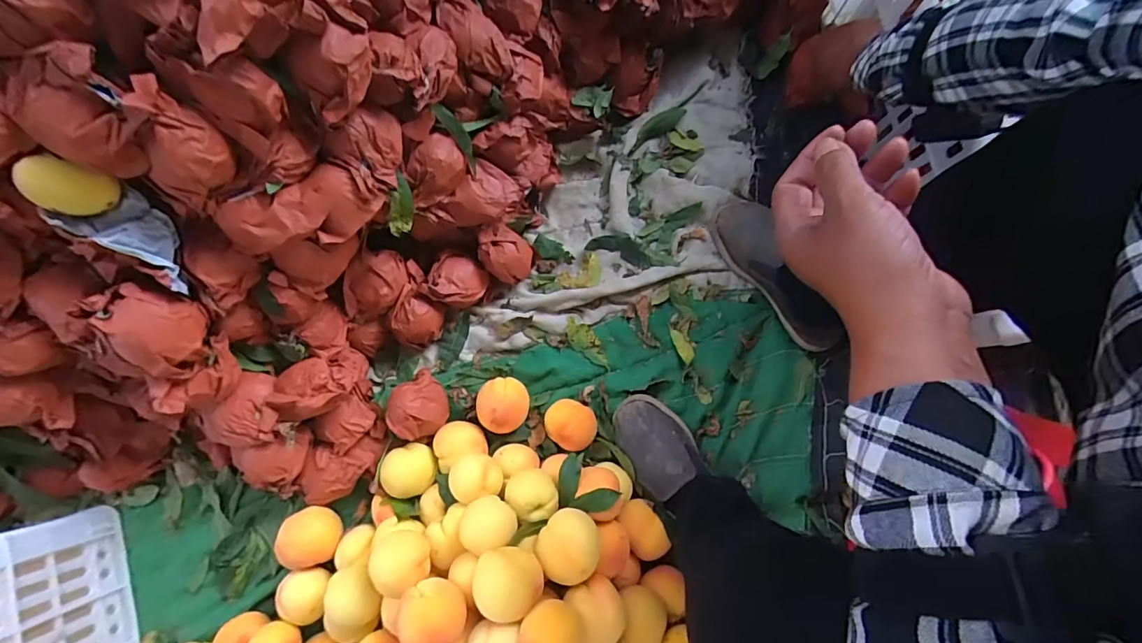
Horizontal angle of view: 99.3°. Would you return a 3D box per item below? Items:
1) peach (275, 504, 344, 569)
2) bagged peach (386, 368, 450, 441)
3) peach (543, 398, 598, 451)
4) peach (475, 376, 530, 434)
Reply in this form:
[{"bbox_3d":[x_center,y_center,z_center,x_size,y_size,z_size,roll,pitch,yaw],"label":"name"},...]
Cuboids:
[{"bbox_3d":[-0.364,0.300,0.677,0.081,0.065,0.075,0,79,1],"label":"peach"},{"bbox_3d":[-0.212,0.120,0.682,0.075,0.081,0.083,31,81,6],"label":"bagged peach"},{"bbox_3d":[-0.001,0.144,0.679,0.071,0.056,0.064,34,81,7],"label":"peach"},{"bbox_3d":[-0.095,0.118,0.686,0.067,0.060,0.076,14,80,4],"label":"peach"}]

